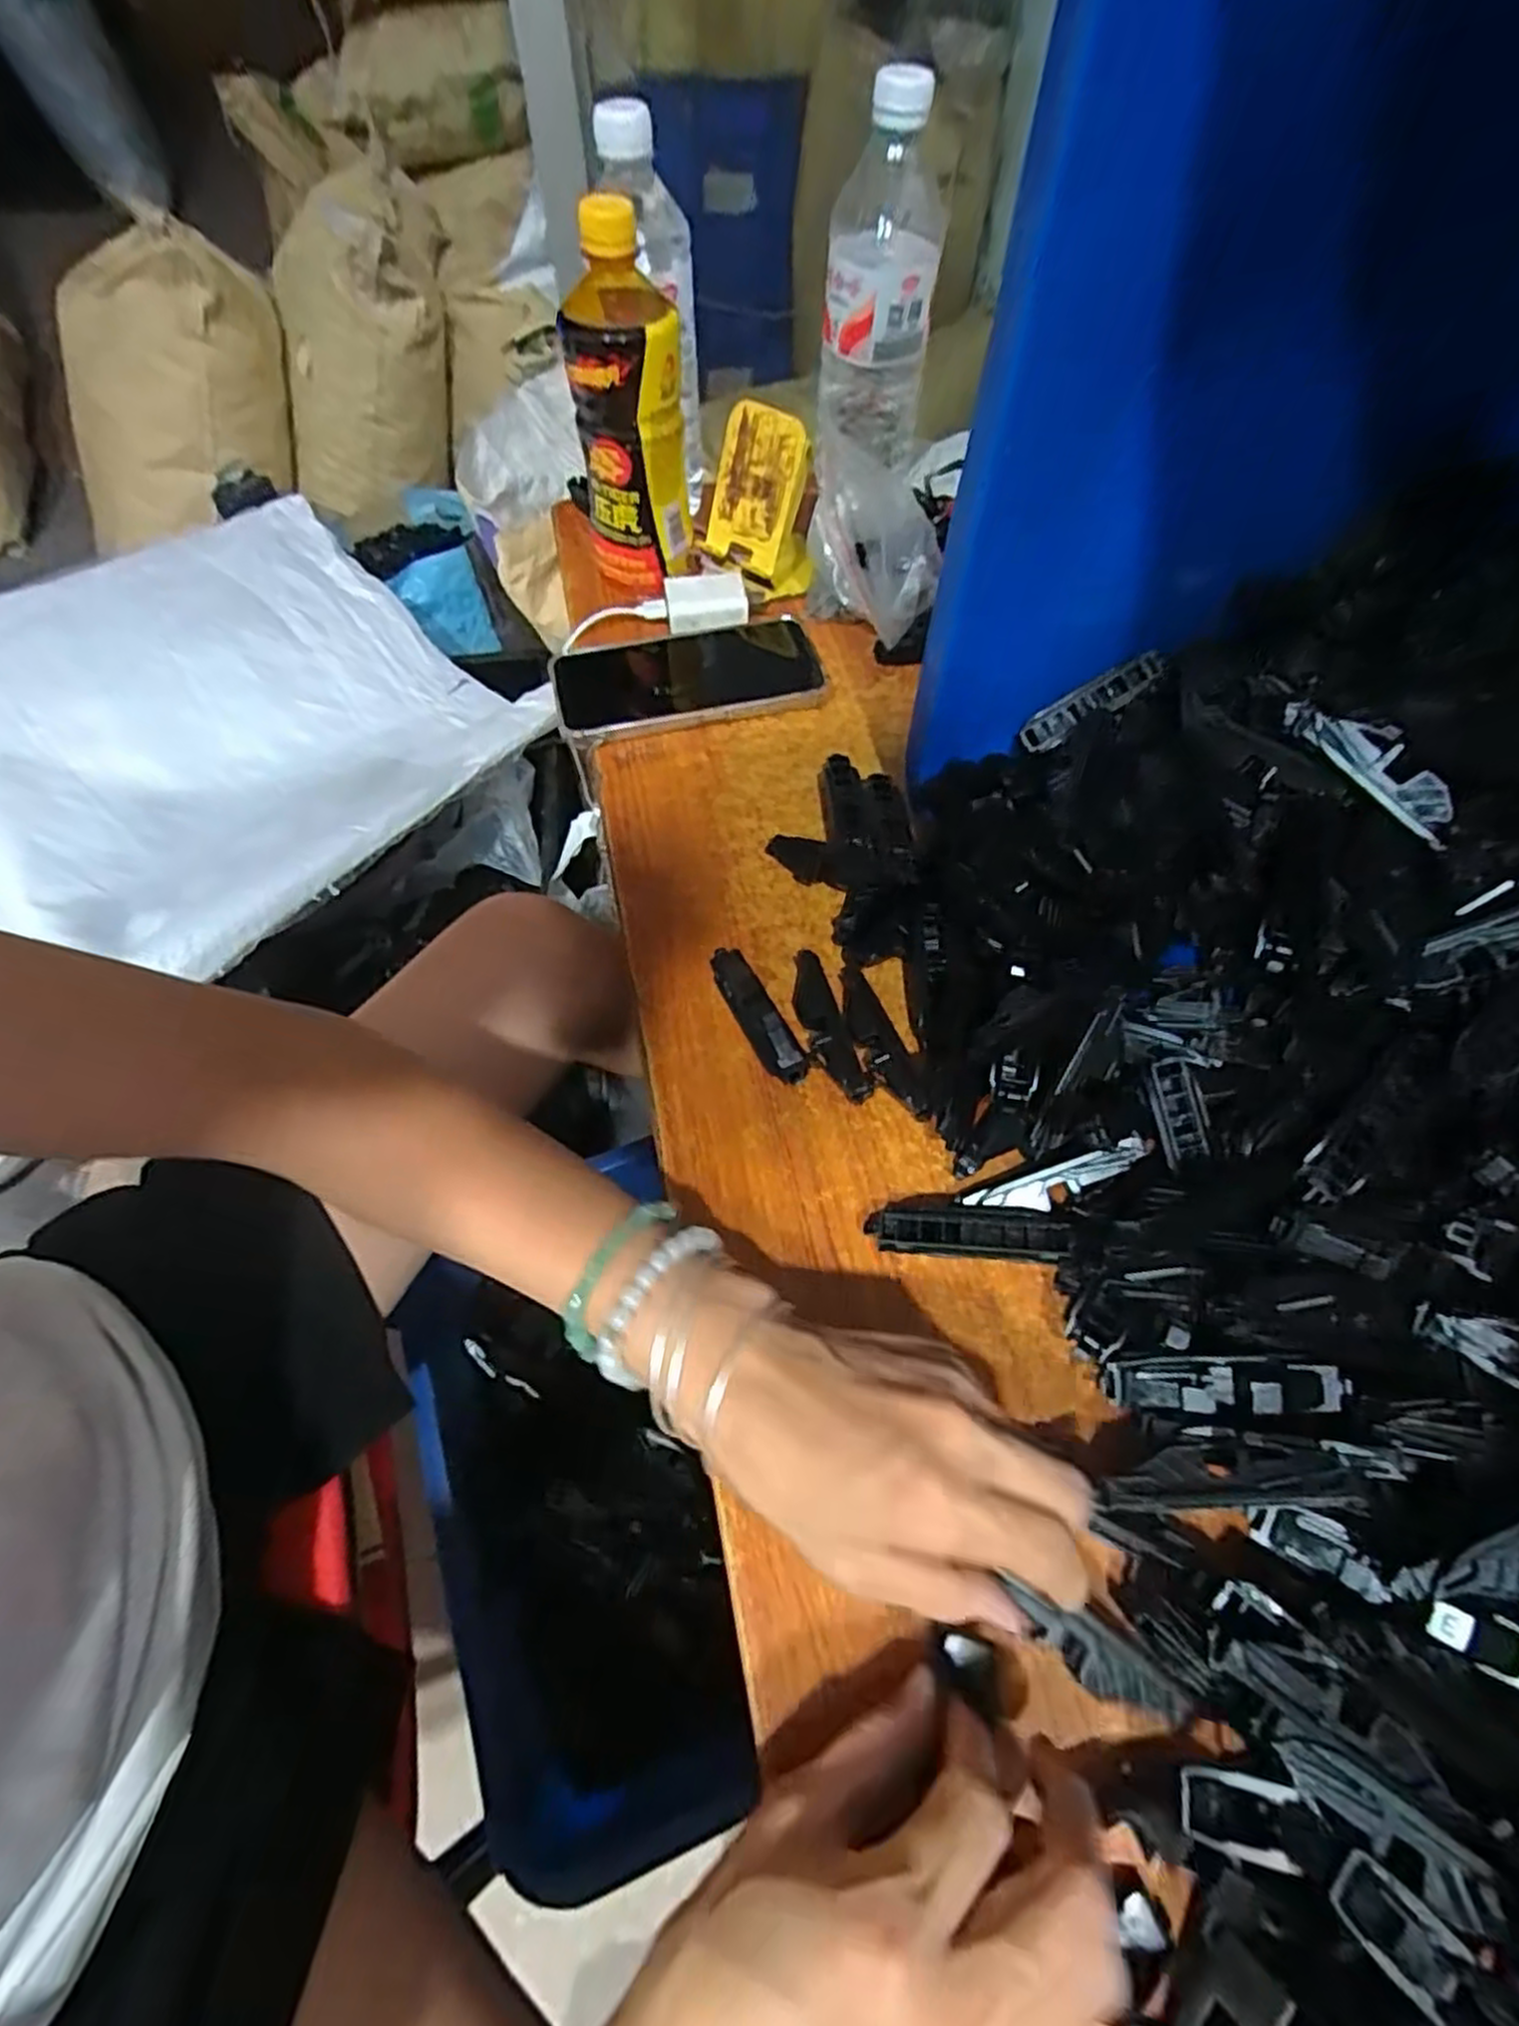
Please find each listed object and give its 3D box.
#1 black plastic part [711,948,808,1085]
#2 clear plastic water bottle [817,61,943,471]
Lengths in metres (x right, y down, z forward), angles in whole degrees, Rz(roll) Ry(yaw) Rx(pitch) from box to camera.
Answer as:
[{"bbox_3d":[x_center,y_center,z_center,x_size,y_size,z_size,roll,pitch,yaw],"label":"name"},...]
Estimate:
[{"bbox_3d":[-0.002,-0.002,0.377,0.018,0.021,0.078,-26,61,-15],"label":"black plastic part"},{"bbox_3d":[0.077,-0.465,0.515,0.069,0.192,0.068,5,58,4],"label":"clear plastic water bottle"}]

